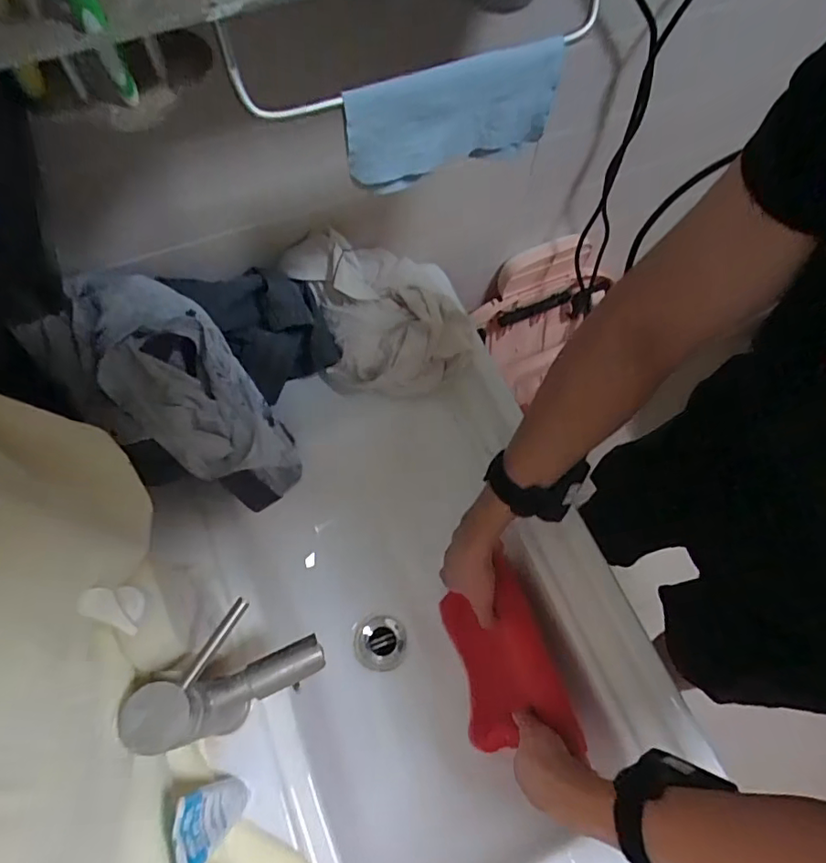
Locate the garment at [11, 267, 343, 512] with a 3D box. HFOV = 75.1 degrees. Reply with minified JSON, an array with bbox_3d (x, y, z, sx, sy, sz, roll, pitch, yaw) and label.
[{"bbox_3d":[-0.204,-0.049,0.572,0.262,0.173,0.213,-19,69,-10],"label":"garment"}]

